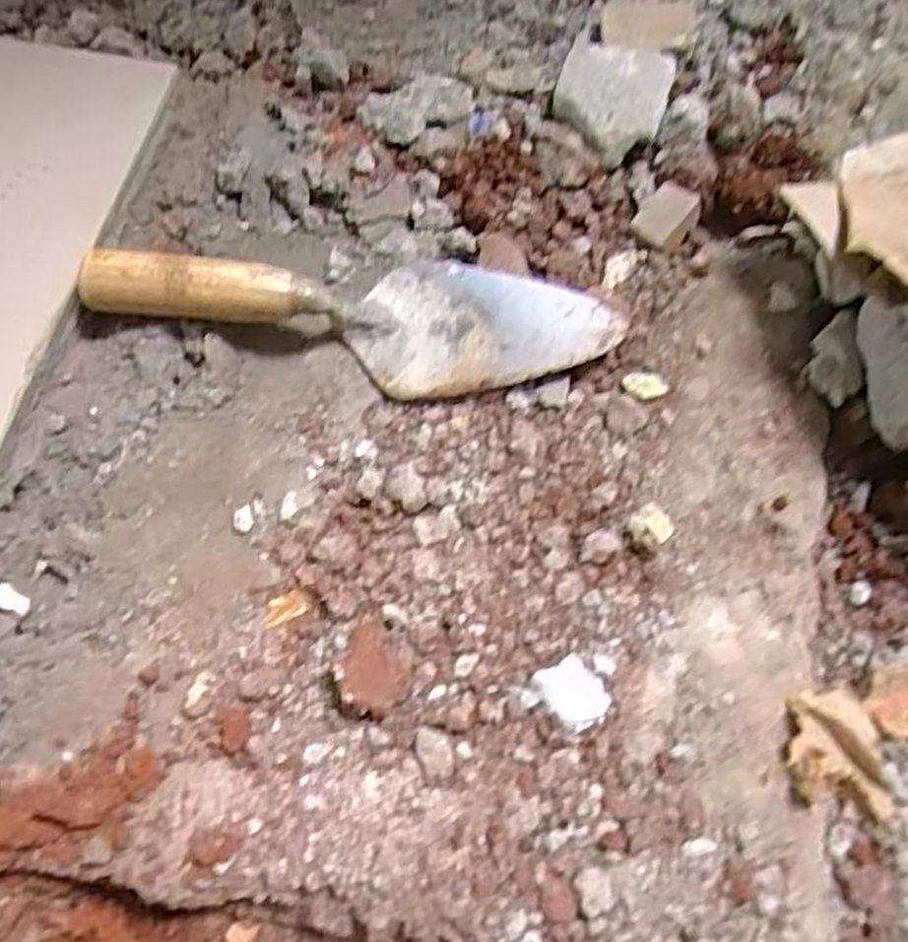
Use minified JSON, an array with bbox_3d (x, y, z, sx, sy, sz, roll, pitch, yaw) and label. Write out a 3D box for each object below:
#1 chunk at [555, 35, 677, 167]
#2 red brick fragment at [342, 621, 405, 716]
[{"bbox_3d":[0.108,-0.259,0.539,0.074,0.021,0.086,17,70,9],"label":"chunk"},{"bbox_3d":[-0.043,0.100,0.395,0.028,0.017,0.044,-29,70,-9],"label":"red brick fragment"}]

